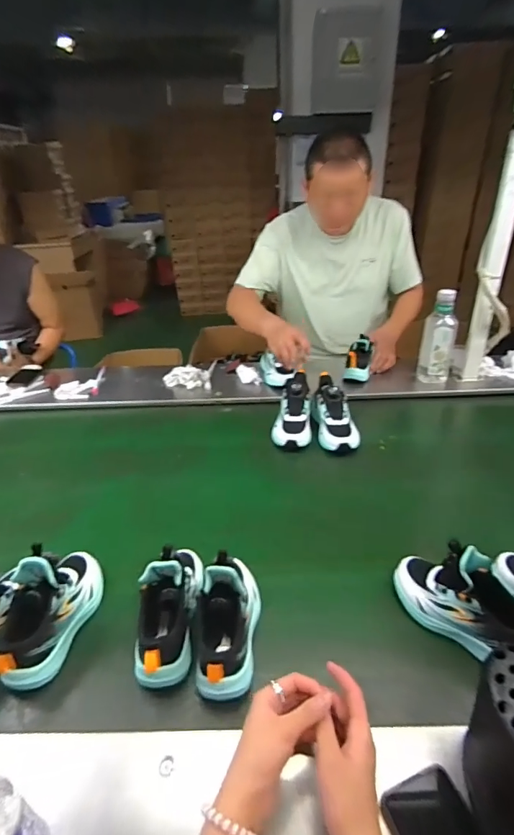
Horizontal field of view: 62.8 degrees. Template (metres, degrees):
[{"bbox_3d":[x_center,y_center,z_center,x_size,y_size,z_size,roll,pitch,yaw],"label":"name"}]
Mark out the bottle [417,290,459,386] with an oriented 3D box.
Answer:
[{"bbox_3d":[0.496,-0.214,1.147,0.086,0.253,0.064,13,34,24],"label":"bottle"}]

